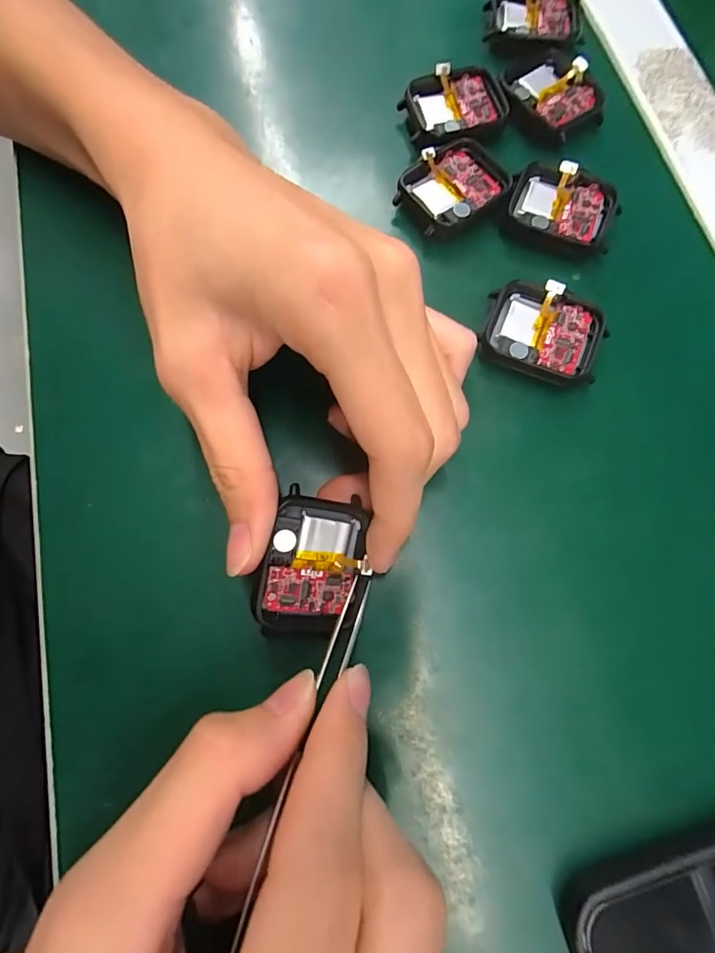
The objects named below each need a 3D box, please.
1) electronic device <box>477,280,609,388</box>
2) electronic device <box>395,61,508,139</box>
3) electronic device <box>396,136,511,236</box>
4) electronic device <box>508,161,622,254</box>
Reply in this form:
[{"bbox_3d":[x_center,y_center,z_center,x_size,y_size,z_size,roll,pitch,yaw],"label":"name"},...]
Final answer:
[{"bbox_3d":[0.074,-0.057,0.177,0.045,0.008,0.038,19,75,4],"label":"electronic device"},{"bbox_3d":[0.045,-0.174,0.207,0.047,0.008,0.031,-15,75,-5],"label":"electronic device"},{"bbox_3d":[0.041,-0.128,0.194,0.046,0.005,0.034,-37,78,-10],"label":"electronic device"},{"bbox_3d":[0.089,-0.117,0.192,0.043,0.009,0.033,23,75,5],"label":"electronic device"}]

